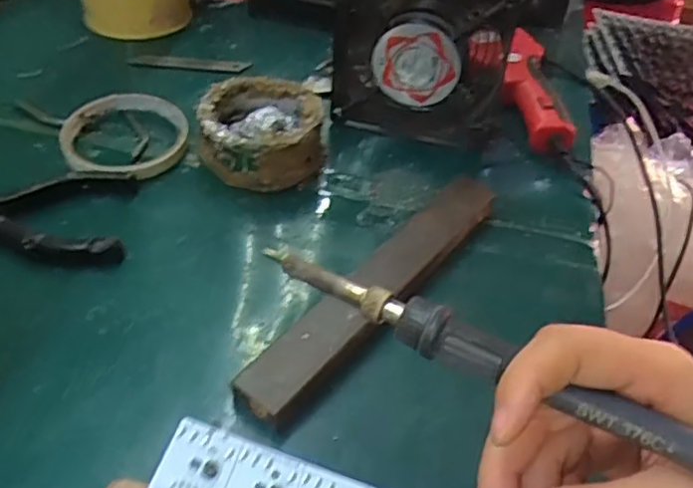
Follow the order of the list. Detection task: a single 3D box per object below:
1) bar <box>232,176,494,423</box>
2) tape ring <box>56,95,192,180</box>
[{"bbox_3d":[0.020,0.019,0.359,0.038,0.017,0.217,31,50,23],"label":"bar"},{"bbox_3d":[-0.156,-0.076,0.441,0.084,0.013,0.096,-8,46,-13],"label":"tape ring"}]

